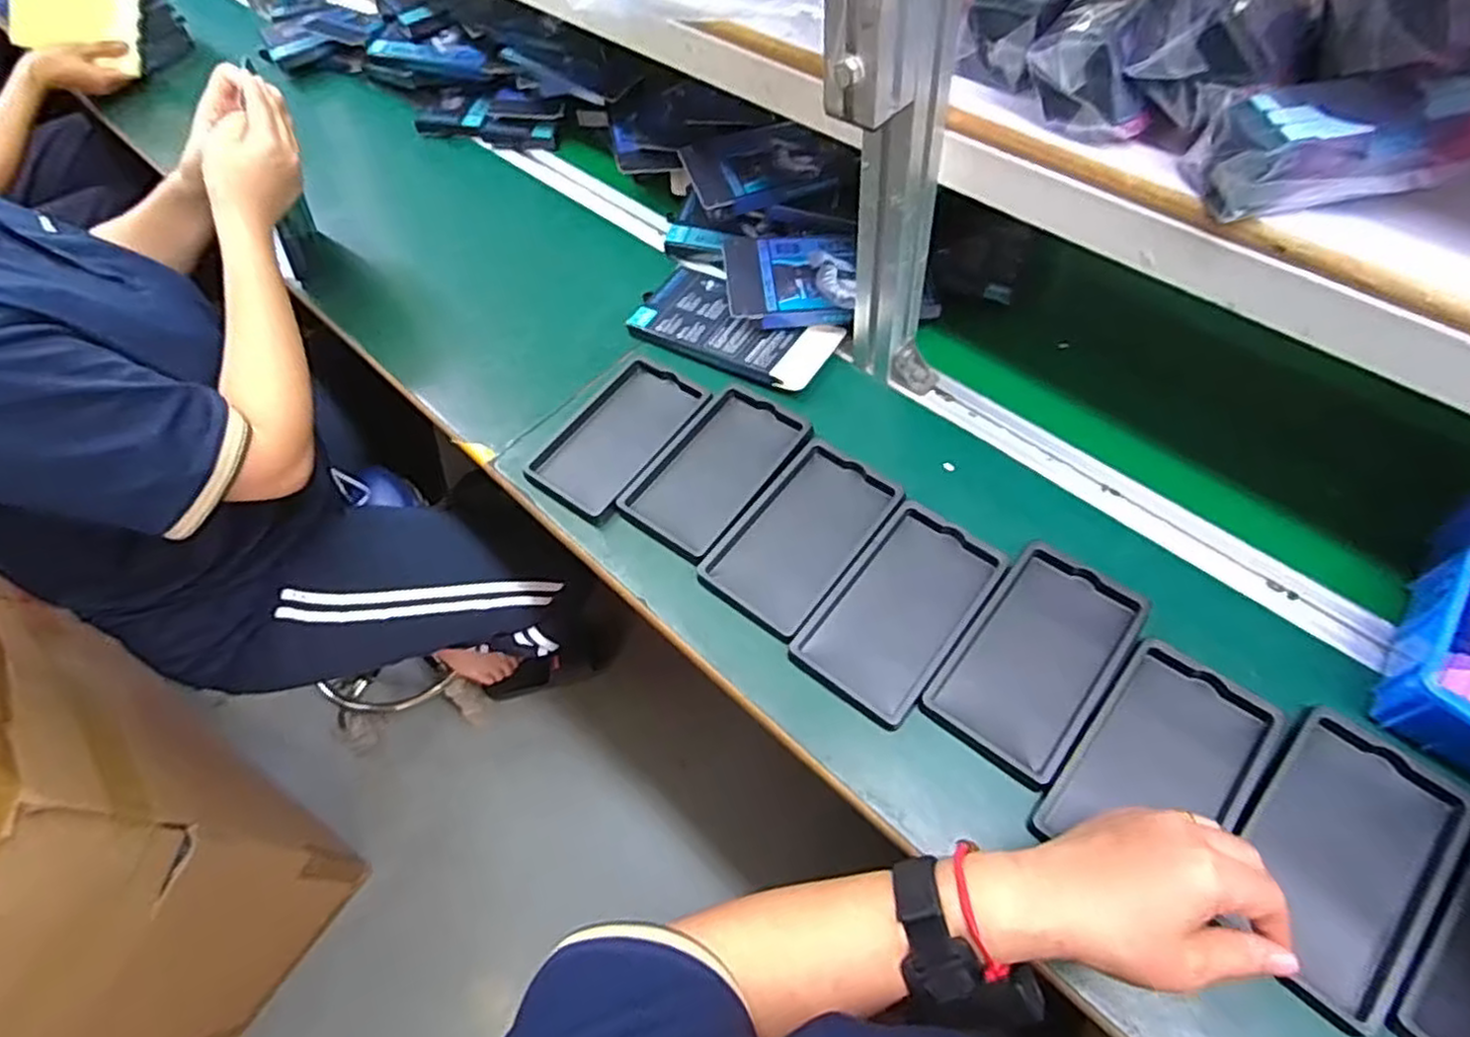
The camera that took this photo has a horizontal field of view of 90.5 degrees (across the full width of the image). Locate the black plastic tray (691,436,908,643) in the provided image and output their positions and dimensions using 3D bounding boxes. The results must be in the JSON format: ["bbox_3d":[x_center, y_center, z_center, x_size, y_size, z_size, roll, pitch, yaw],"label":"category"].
[{"bbox_3d":[0.053,0.011,0.581,0.092,0.012,0.157,34,66,23],"label":"black plastic tray"}]

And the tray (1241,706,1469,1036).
[{"bbox_3d":[0.352,0.194,0.423,0.090,0.013,0.162,37,68,24],"label":"tray"}]

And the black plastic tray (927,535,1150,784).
[{"bbox_3d":[0.214,0.096,0.514,0.094,0.013,0.165,34,66,23],"label":"black plastic tray"}]

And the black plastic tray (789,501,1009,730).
[{"bbox_3d":[0.123,0.068,0.542,0.092,0.018,0.161,33,66,23],"label":"black plastic tray"}]

